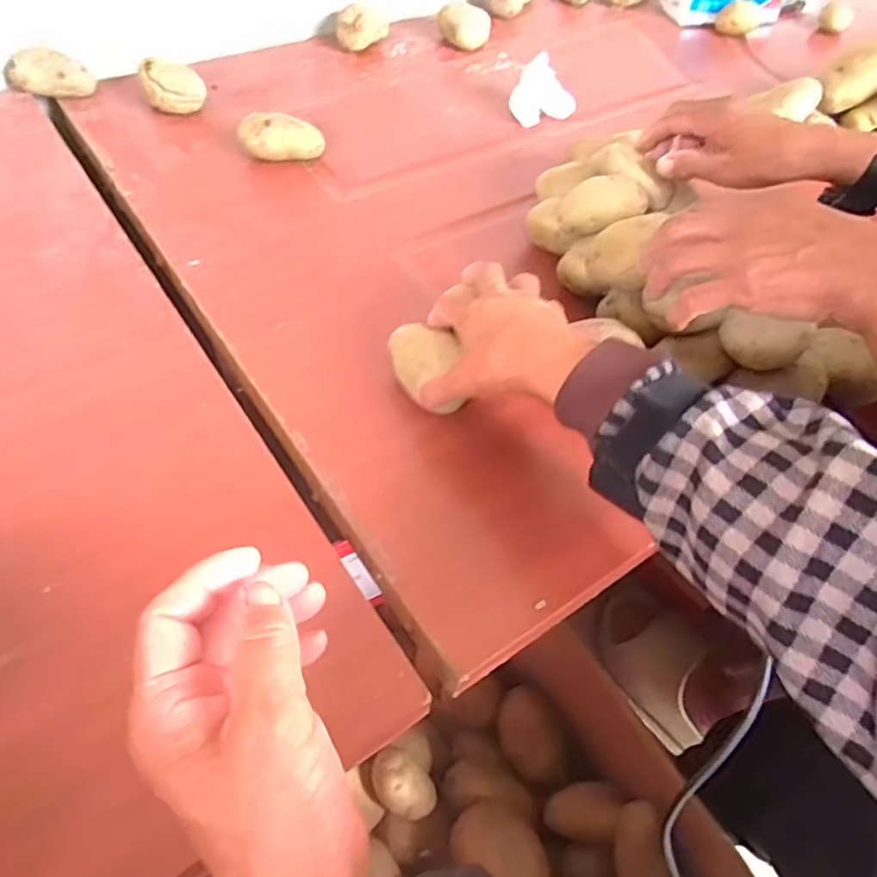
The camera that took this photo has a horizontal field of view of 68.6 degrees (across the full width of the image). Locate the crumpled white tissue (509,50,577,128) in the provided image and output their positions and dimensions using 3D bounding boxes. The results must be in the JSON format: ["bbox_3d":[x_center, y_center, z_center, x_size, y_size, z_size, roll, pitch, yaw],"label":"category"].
[{"bbox_3d":[0.119,-0.392,0.725,0.067,0.065,0.042,-11,56,-13],"label":"crumpled white tissue"}]

